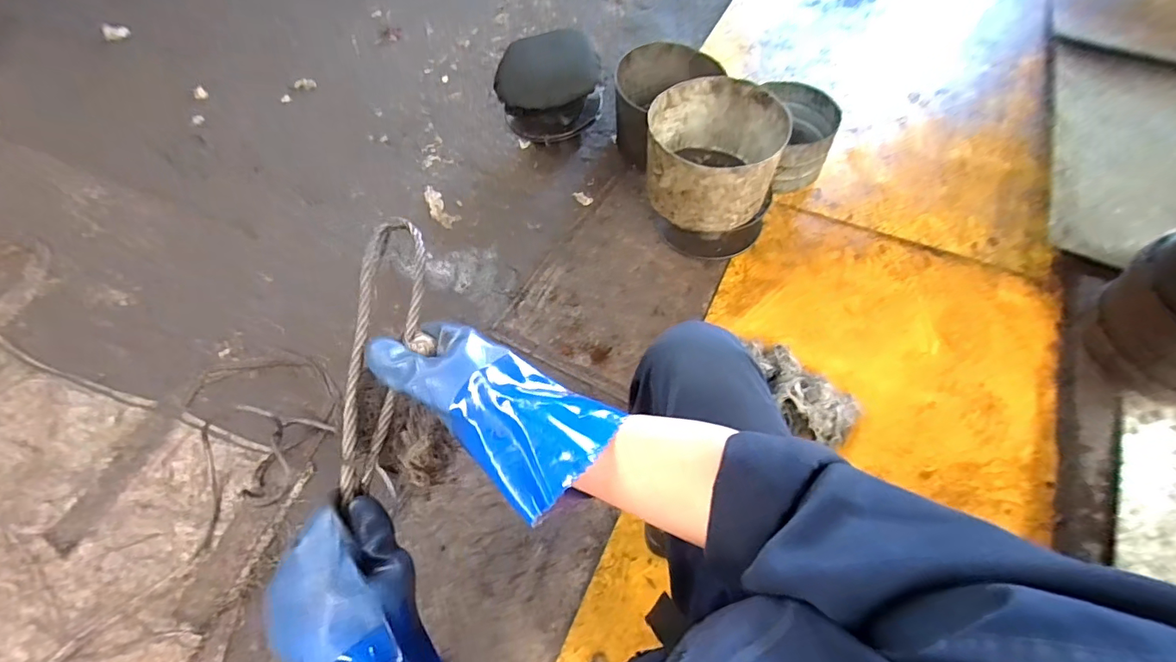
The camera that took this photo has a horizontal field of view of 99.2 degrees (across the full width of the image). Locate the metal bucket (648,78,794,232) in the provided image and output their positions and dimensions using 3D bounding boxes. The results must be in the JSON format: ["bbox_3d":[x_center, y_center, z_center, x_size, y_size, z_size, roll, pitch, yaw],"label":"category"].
[{"bbox_3d":[0.266,-0.376,1.070,0.277,0.174,0.301,-1,59,2],"label":"metal bucket"}]

